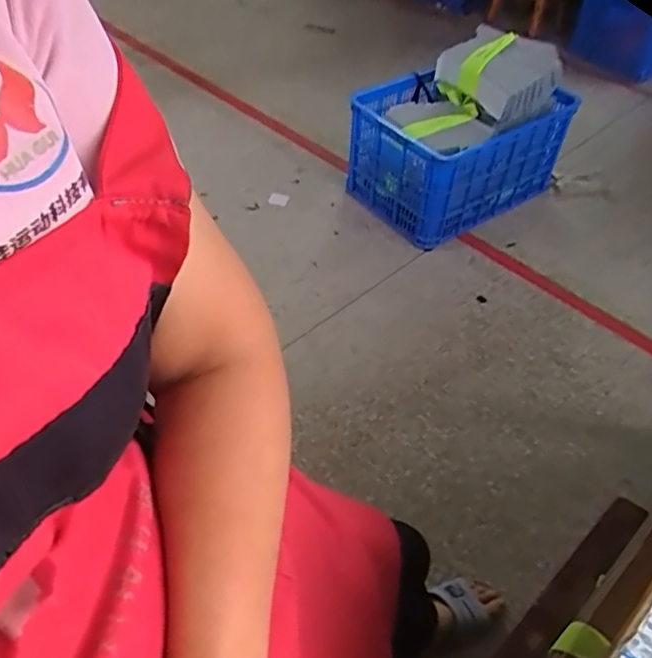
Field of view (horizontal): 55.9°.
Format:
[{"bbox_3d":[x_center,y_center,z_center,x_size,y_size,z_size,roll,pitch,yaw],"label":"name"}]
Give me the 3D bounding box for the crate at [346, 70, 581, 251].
[{"bbox_3d":[0.381,-0.543,1.851,0.585,0.297,0.445,-27,54,-25],"label":"crate"}]

